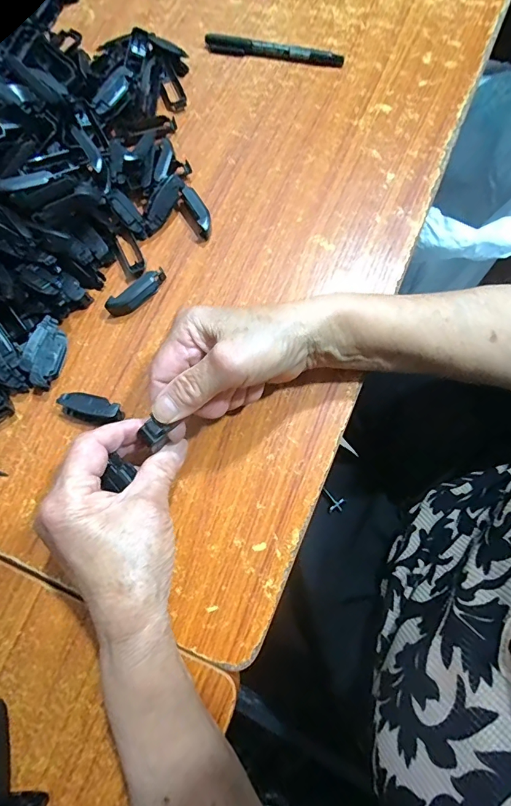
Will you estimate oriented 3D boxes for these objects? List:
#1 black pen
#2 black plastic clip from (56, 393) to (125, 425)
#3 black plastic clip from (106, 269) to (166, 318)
[{"bbox_3d":[0.017,-0.344,0.401,0.136,0.012,0.011,12,77,5],"label":"black pen"},{"bbox_3d":[-0.126,0.005,0.318,0.048,0.018,0.022,19,77,6],"label":"black plastic clip"},{"bbox_3d":[-0.098,-0.091,0.343,0.055,0.015,0.013,-37,78,-7],"label":"black plastic clip"}]

